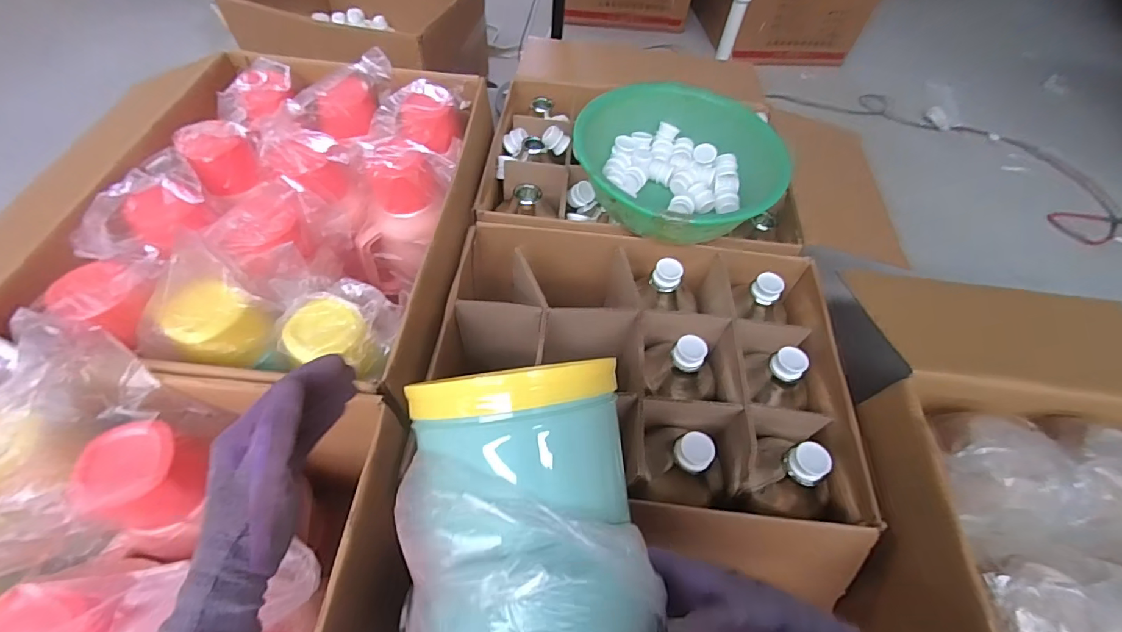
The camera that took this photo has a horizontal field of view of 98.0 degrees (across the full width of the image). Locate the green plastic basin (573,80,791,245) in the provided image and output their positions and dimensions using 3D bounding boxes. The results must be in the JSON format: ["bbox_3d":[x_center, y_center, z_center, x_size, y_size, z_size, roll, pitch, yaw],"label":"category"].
[{"bbox_3d":[0.193,-0.249,0.830,0.328,0.113,0.332,2,55,-3],"label":"green plastic basin"}]

